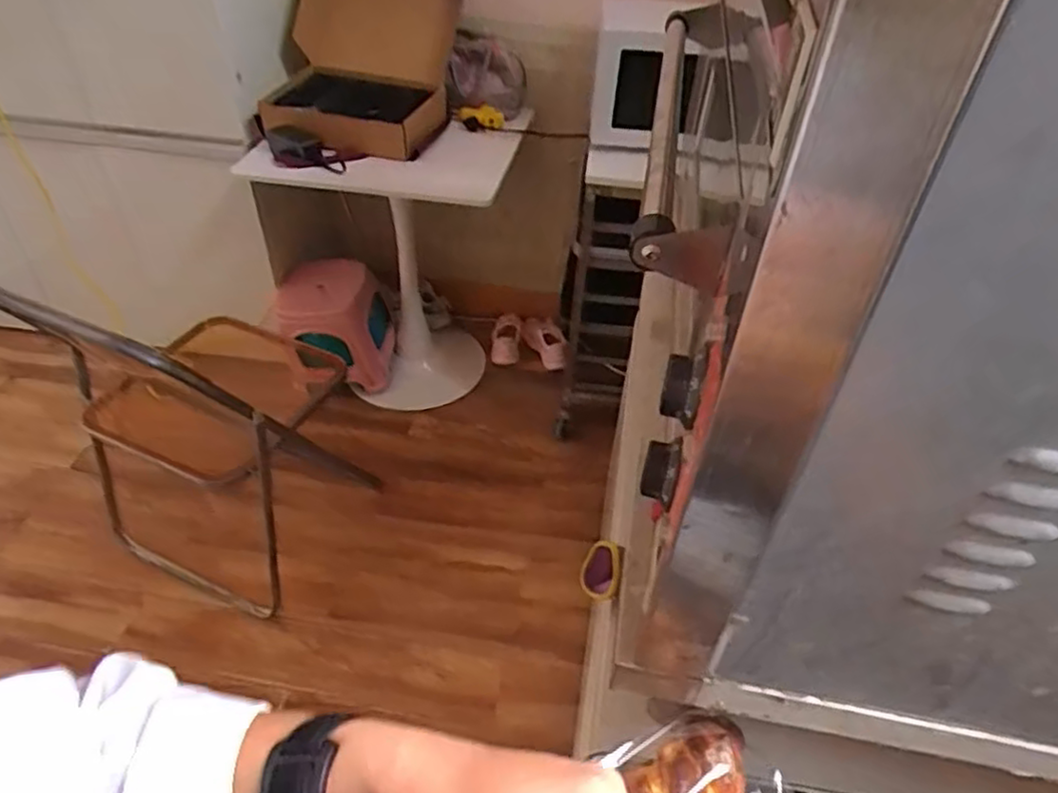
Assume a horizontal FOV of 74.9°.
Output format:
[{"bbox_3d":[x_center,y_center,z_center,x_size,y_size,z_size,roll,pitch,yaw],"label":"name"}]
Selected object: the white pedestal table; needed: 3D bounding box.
[{"bbox_3d":[-0.324,-0.349,1.853,0.562,0.727,0.520,8,43,6],"label":"white pedestal table"}]

